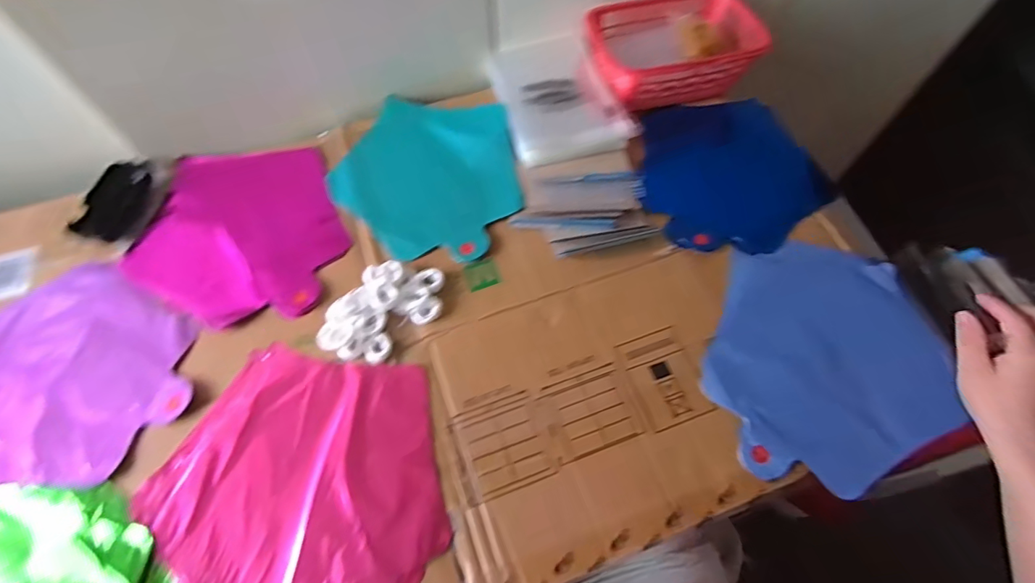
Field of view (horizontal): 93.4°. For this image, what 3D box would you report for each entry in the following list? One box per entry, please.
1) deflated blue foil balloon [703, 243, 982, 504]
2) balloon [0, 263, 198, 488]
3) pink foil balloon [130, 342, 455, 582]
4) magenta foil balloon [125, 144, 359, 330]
[{"bbox_3d":[0.310,0.067,0.484,0.232,0.020,0.243,11,63,5],"label":"deflated blue foil balloon"},{"bbox_3d":[-0.435,0.074,0.471,0.228,0.018,0.223,0,63,-1],"label":"balloon"},{"bbox_3d":[-0.186,0.171,0.422,0.245,0.006,0.235,6,63,2],"label":"pink foil balloon"},{"bbox_3d":[-0.312,-0.069,0.552,0.223,0.009,0.228,0,63,-1],"label":"magenta foil balloon"}]

